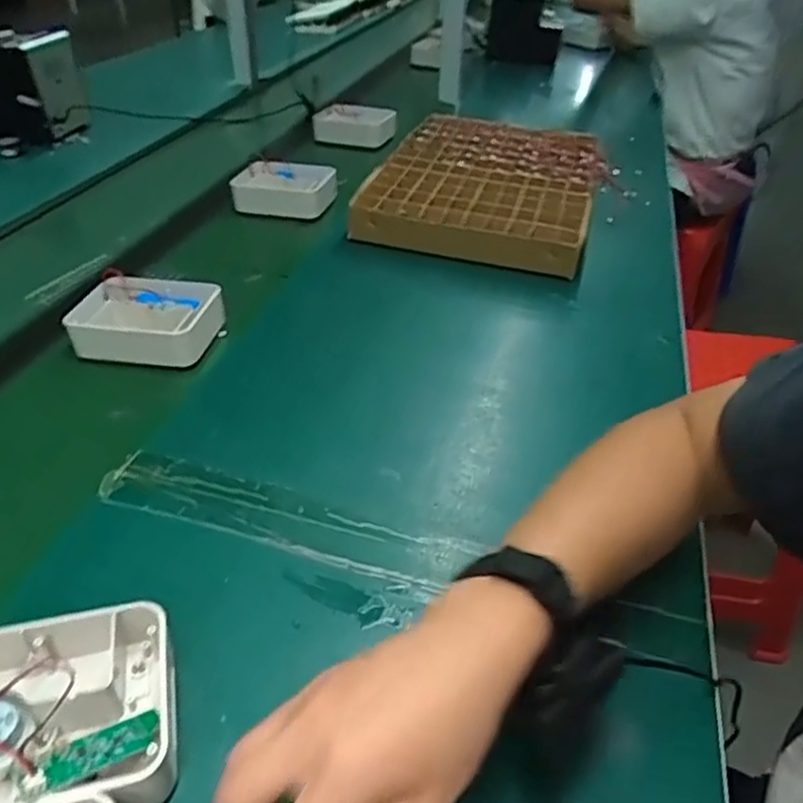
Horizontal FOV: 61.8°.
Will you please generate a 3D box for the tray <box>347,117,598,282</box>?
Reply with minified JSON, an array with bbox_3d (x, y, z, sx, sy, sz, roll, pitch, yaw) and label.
[{"bbox_3d":[0.127,-0.321,0.991,0.304,0.060,0.434,13,39,11],"label":"tray"}]

